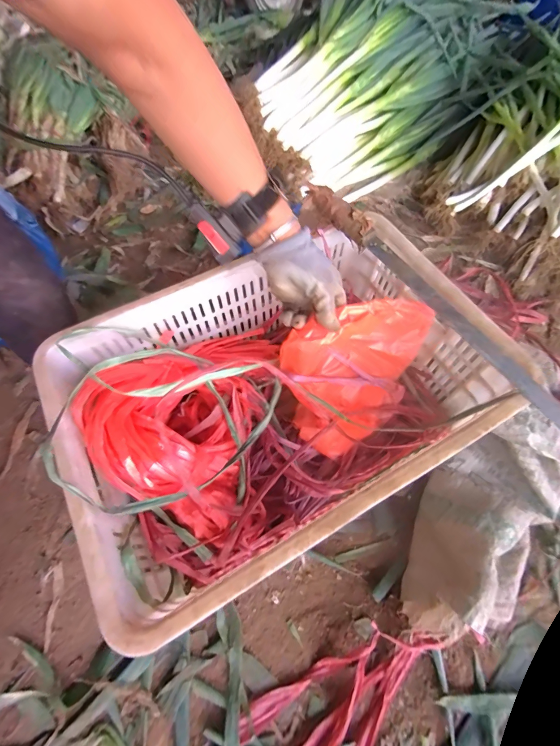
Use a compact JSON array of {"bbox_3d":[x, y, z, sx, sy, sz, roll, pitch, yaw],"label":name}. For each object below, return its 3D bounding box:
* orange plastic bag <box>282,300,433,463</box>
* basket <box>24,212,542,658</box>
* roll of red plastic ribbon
[{"bbox_3d":[0.110,-0.007,0.467,0.213,0.155,0.138,-37,67,-19],"label":"orange plastic bag"},{"bbox_3d":[0.005,0.035,0.461,0.509,0.193,0.348,-27,61,-12],"label":"basket"},{"bbox_3d":[-0.128,0.070,0.432,0.211,0.123,0.192,-2,59,3],"label":"roll of red plastic ribbon"}]

